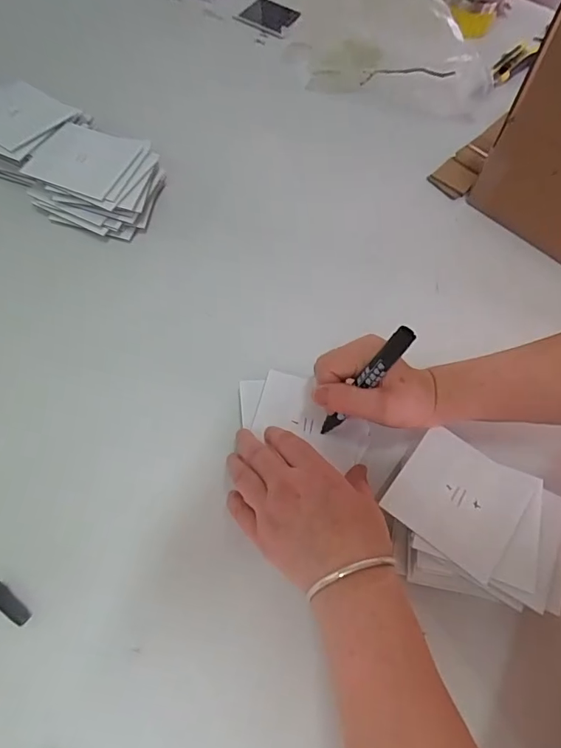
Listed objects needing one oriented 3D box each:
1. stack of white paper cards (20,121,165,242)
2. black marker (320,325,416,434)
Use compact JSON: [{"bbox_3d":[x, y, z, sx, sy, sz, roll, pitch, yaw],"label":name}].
[{"bbox_3d":[-0.195,-0.214,0.514,0.126,0.044,0.124,20,61,4],"label":"stack of white paper cards"},{"bbox_3d":[0.061,0.010,0.358,0.011,0.119,0.015,-12,56,-43],"label":"black marker"}]

